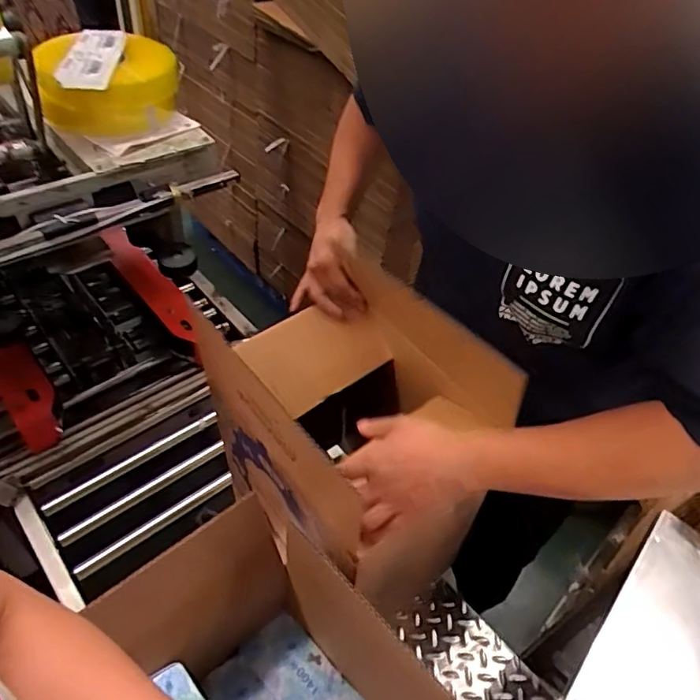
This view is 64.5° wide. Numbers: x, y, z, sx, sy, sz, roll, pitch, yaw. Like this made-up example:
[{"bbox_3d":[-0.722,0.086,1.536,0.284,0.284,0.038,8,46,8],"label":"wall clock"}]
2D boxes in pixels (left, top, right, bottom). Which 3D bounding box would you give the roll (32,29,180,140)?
[{"bbox_3d":[-0.480,-0.539,1.116,0.257,0.111,0.261,-12,49,-17],"label":"roll"}]

